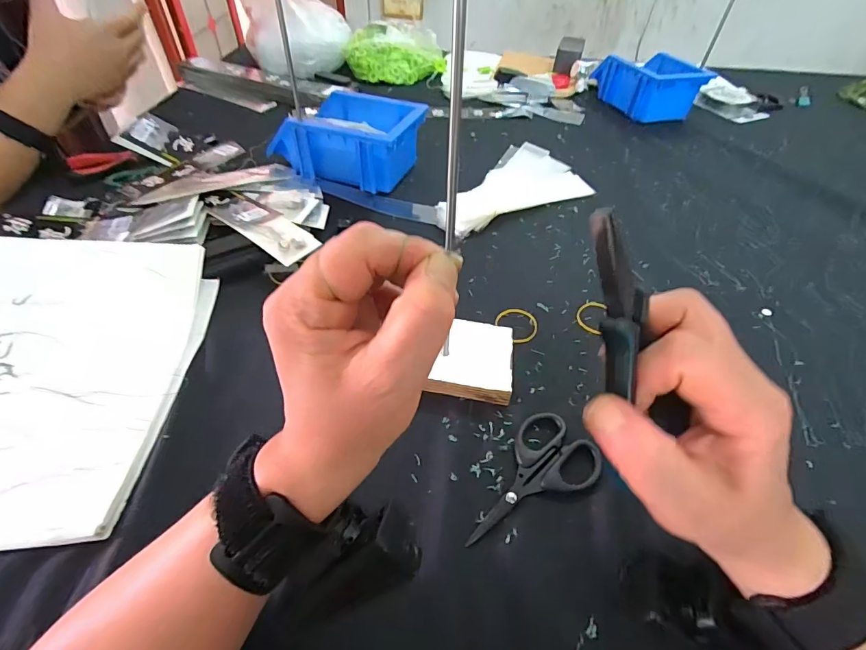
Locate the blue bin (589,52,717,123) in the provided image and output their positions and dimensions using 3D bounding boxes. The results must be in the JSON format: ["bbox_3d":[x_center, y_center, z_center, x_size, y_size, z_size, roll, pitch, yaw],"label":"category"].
[{"bbox_3d":[0.401,-0.450,0.762,0.134,0.074,0.171,-4,48,-6],"label":"blue bin"}]

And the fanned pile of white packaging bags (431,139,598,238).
[{"bbox_3d":[0.092,-0.193,0.553,0.233,0.021,0.135,-24,53,-22],"label":"fanned pile of white packaging bags"}]

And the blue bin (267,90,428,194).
[{"bbox_3d":[-0.114,-0.251,0.555,0.170,0.076,0.119,19,50,14],"label":"blue bin"}]

